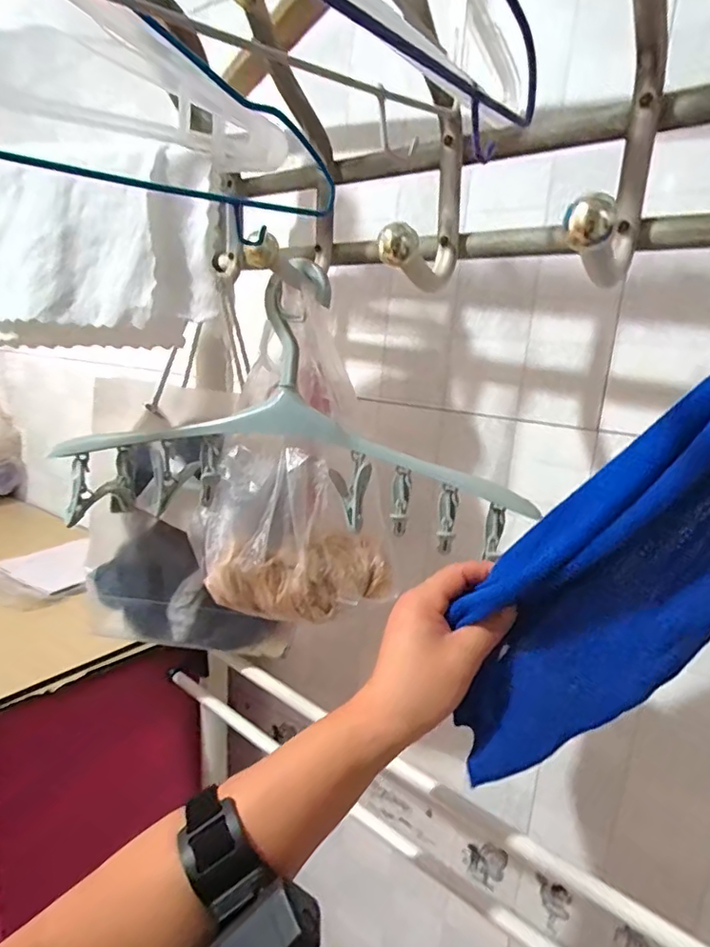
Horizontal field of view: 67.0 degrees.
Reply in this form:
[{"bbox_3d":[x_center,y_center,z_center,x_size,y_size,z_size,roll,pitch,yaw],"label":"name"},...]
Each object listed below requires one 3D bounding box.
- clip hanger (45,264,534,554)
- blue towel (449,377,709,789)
[{"bbox_3d":[-0.049,-0.054,0.440,0.374,0.207,0.063,6,13,8],"label":"clip hanger"},{"bbox_3d":[0.150,0.040,0.284,0.054,0.316,0.100,-8,45,-44],"label":"blue towel"}]

